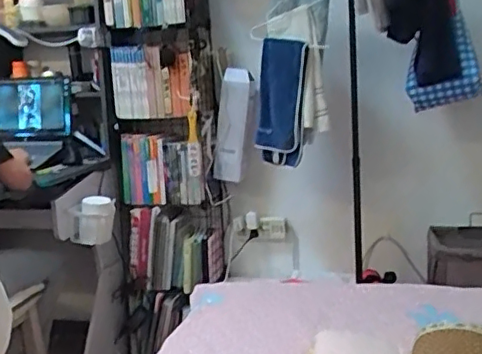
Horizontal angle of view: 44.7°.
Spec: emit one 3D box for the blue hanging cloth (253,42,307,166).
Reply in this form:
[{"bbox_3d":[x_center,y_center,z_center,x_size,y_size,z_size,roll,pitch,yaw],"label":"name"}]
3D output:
[{"bbox_3d":[0.118,-0.219,1.748,0.064,0.379,0.188,-8,15,-43],"label":"blue hanging cloth"}]

